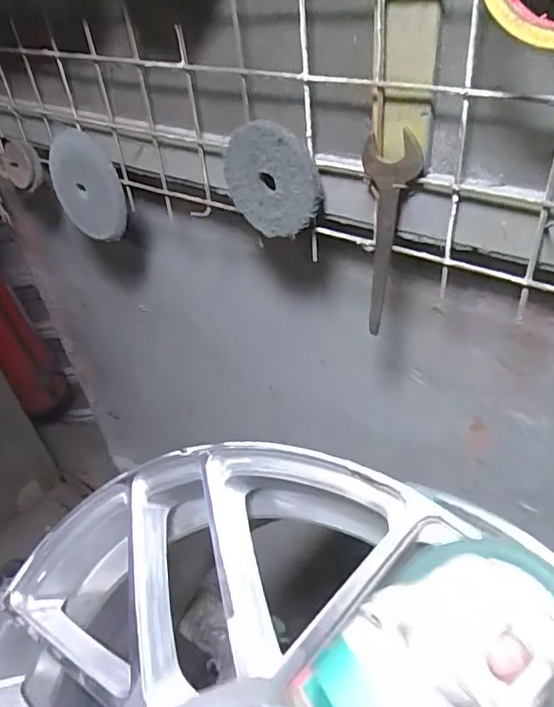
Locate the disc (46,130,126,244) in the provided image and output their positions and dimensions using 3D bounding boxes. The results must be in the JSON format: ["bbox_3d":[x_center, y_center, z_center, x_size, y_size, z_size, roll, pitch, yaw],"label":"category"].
[{"bbox_3d":[-0.193,-0.170,0.566,0.106,0.095,0.010,42,40,10],"label":"disc"}]

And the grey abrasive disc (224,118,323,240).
[{"bbox_3d":[-0.005,-0.131,0.423,0.086,0.083,0.012,23,46,32],"label":"grey abrasive disc"}]

